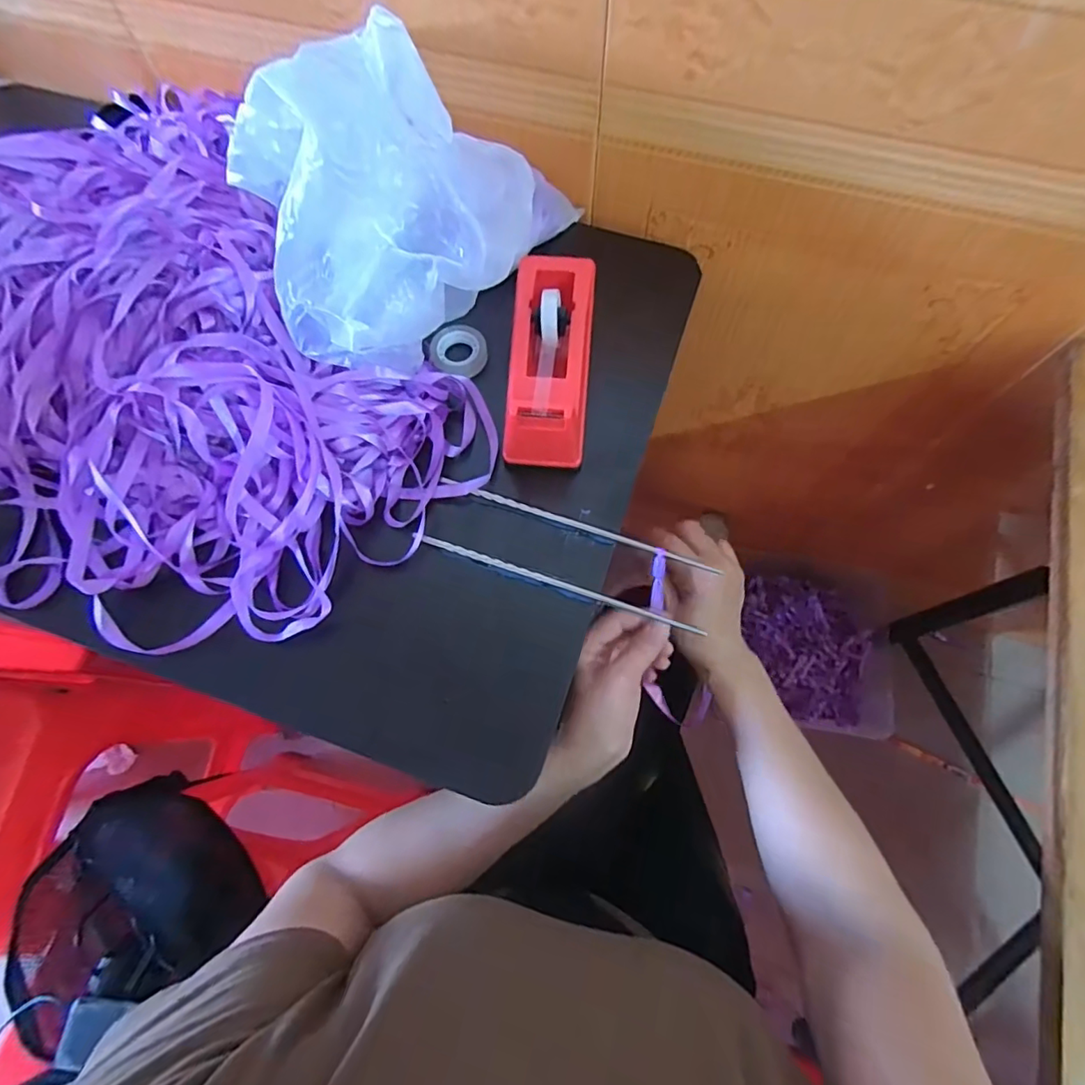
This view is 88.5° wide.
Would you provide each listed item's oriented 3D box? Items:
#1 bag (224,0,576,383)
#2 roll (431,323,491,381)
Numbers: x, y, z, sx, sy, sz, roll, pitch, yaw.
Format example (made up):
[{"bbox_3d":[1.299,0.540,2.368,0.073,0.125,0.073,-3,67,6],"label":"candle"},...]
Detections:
[{"bbox_3d":[-0.090,-0.260,0.408,0.160,0.161,0.282,33,74,12],"label":"bag"},{"bbox_3d":[-0.070,-0.163,0.473,0.046,0.018,0.041,1,70,2],"label":"roll"}]

